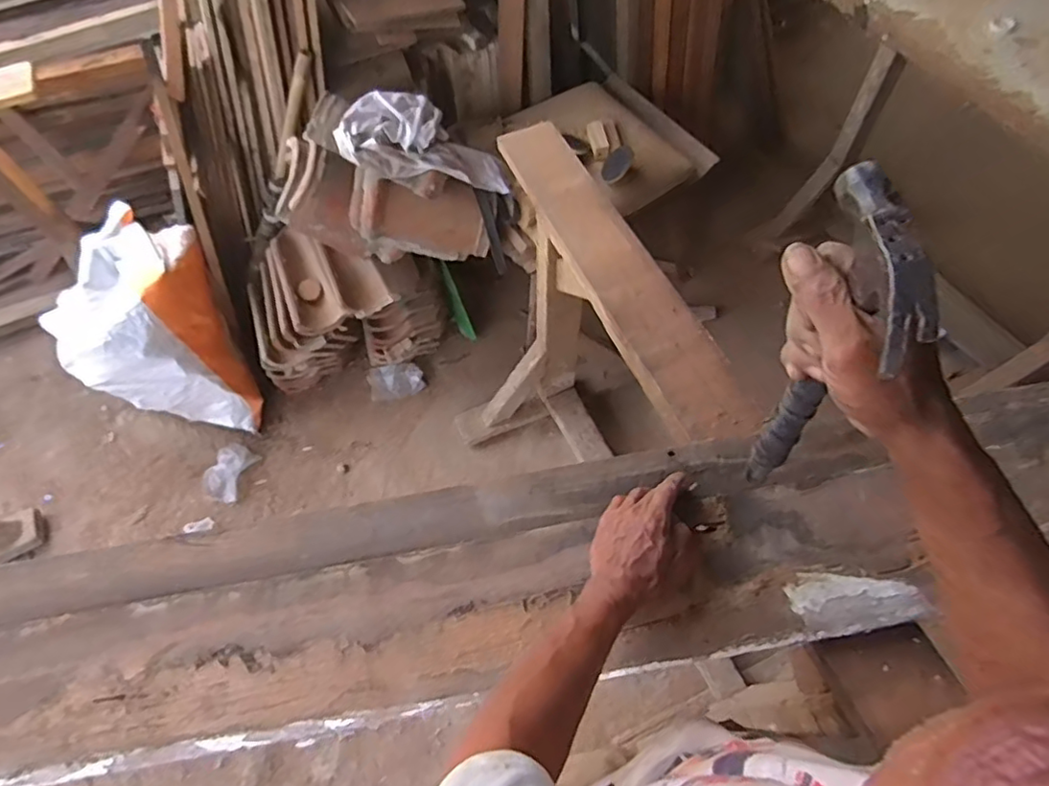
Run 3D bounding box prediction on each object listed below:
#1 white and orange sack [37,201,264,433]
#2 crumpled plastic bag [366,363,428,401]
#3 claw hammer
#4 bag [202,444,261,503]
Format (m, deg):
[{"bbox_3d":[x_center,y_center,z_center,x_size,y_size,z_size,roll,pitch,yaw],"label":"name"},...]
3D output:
[{"bbox_3d":[-0.976,-0.181,1.593,0.450,0.424,0.387,0,60,5],"label":"white and orange sack"},{"bbox_3d":[-0.369,-0.035,1.723,0.163,0.048,0.088,-8,60,0],"label":"crumpled plastic bag"},{"bbox_3d":[0.194,-0.005,0.435,0.037,0.323,0.106,-13,62,-4],"label":"claw hammer"},{"bbox_3d":[-0.798,0.213,1.617,0.123,0.063,0.157,26,66,18],"label":"bag"}]

